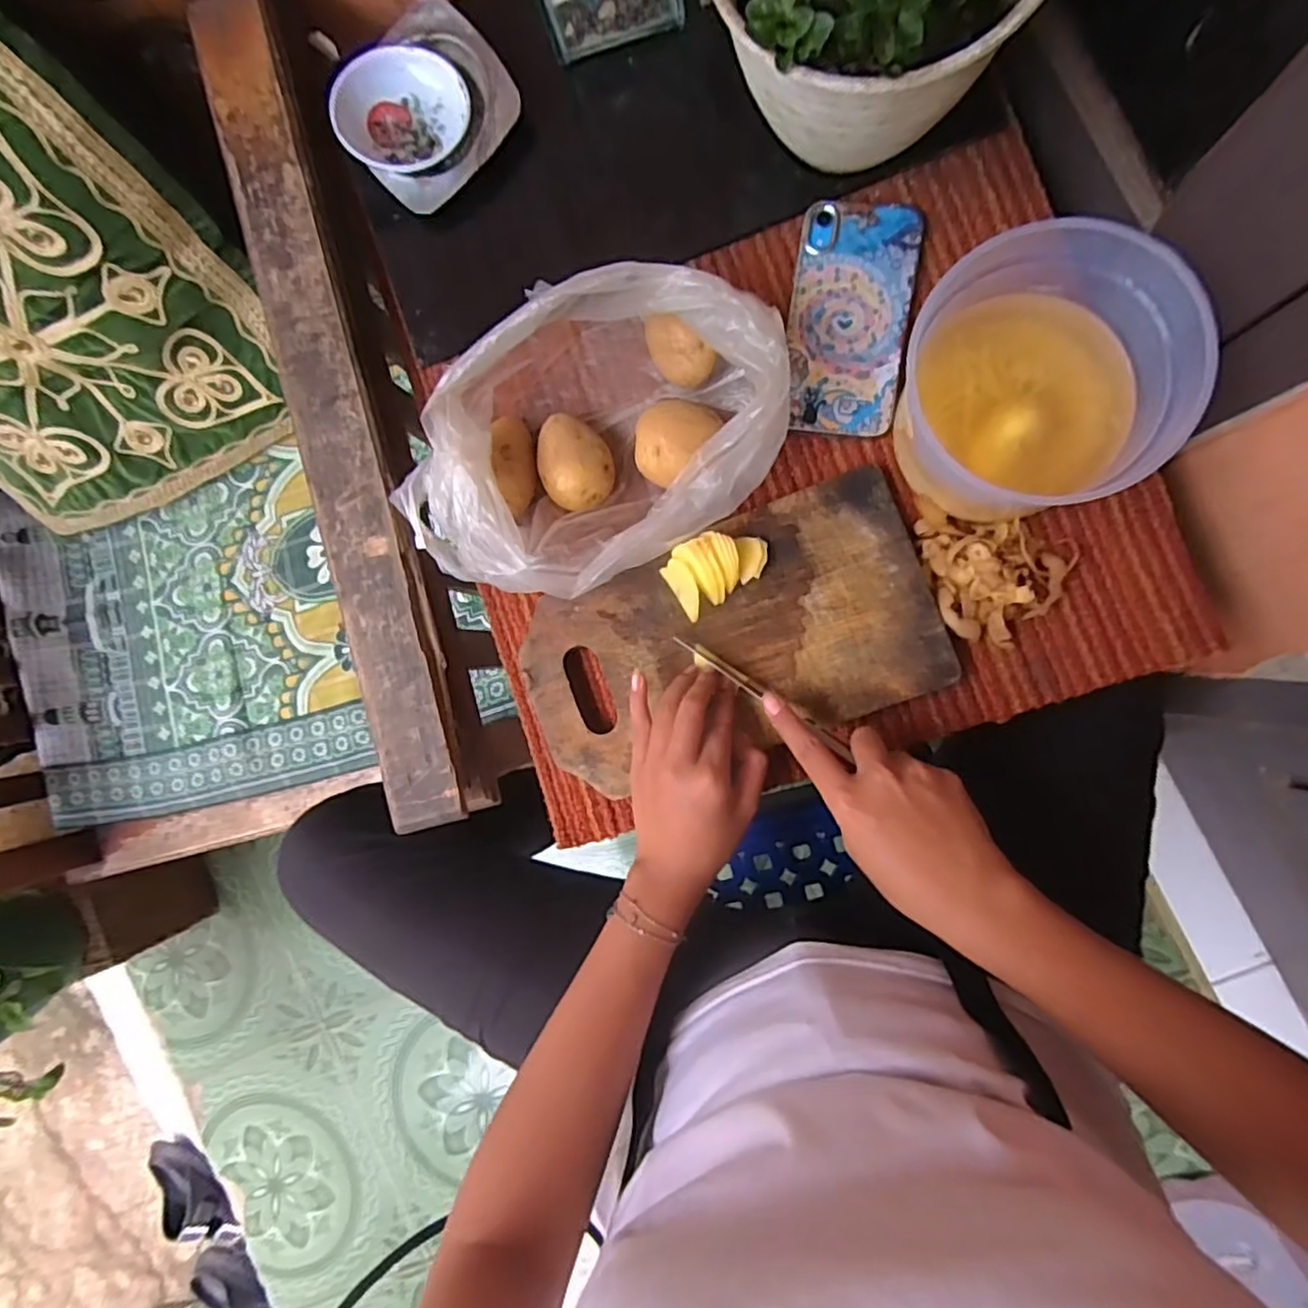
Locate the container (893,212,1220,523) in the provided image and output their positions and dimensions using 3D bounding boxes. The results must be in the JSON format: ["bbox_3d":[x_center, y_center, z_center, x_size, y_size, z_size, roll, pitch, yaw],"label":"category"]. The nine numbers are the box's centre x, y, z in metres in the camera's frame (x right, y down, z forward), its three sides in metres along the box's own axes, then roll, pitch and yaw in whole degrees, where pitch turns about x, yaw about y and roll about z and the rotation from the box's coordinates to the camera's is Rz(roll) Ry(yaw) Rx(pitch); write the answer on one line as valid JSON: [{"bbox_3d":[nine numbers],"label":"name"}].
[{"bbox_3d":[0.212,-0.152,0.382,0.135,0.089,0.146,0,89,8],"label":"container"}]

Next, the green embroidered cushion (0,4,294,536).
[{"bbox_3d":[-0.549,-0.296,0.598,0.380,0.363,0.084,-17,63,7],"label":"green embroidered cushion"}]

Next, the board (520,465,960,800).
[{"bbox_3d":[0.045,-0.008,0.442,0.271,0.011,0.146,-20,86,7],"label":"board"}]

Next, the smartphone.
[{"bbox_3d":[0.132,-0.226,0.447,0.077,0.012,0.154,8,90,8],"label":"smartphone"}]

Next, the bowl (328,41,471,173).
[{"bbox_3d":[-0.179,-0.388,0.474,0.089,0.030,0.089,1,83,-7],"label":"bowl"}]

